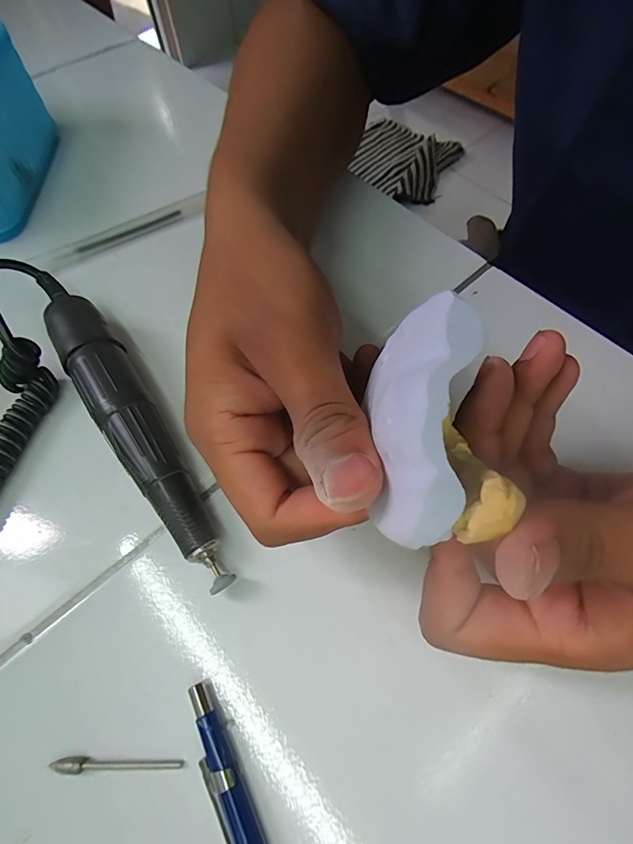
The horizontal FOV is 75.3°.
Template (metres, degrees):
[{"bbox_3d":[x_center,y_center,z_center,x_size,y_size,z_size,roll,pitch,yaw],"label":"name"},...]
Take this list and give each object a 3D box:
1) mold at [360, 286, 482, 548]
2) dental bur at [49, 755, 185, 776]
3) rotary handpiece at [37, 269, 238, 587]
[{"bbox_3d":[0.026,-0.001,0.108,0.023,0.027,0.062,6,81,4],"label":"mold"},{"bbox_3d":[-0.070,0.121,0.144,0.045,0.005,0.005,2,64,2],"label":"dental bur"},{"bbox_3d":[-0.087,-0.004,0.189,0.025,0.029,0.176,-33,68,-14],"label":"rotary handpiece"}]

